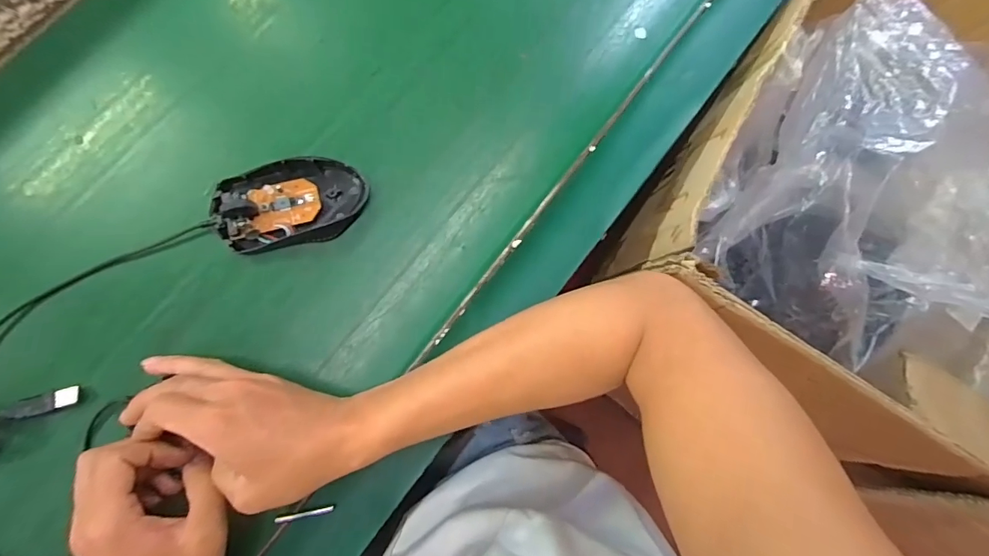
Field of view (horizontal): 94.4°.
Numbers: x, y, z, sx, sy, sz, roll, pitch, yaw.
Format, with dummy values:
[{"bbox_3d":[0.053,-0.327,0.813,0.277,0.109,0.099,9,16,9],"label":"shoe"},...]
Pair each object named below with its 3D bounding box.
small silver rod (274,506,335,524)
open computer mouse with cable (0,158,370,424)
[{"bbox_3d":[-0.133,0.167,0.323,0.038,0.006,0.004,-2,81,-22],"label":"small silver rod"},{"bbox_3d":[-0.262,0.010,0.335,0.356,0.022,0.087,-32,85,-9],"label":"open computer mouse with cable"}]

